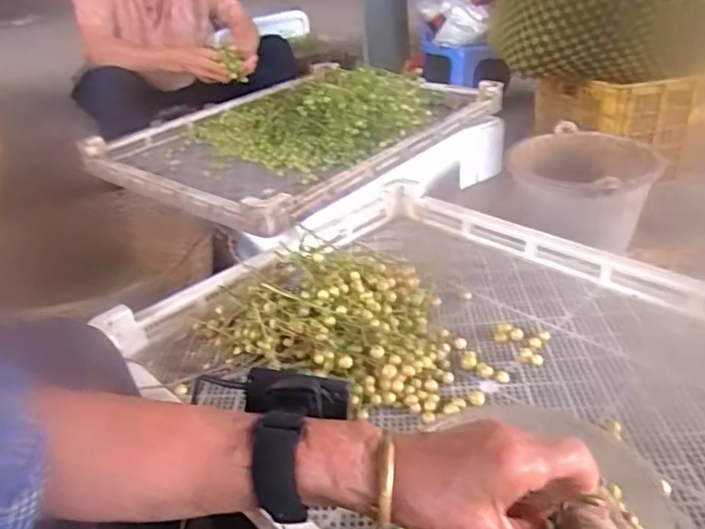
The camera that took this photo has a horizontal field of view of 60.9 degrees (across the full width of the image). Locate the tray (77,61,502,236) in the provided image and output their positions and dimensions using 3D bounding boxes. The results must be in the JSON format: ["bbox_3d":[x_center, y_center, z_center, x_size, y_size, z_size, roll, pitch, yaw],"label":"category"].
[{"bbox_3d":[-0.141,-0.381,1.524,0.668,0.122,1.015,17,39,35],"label":"tray"}]

